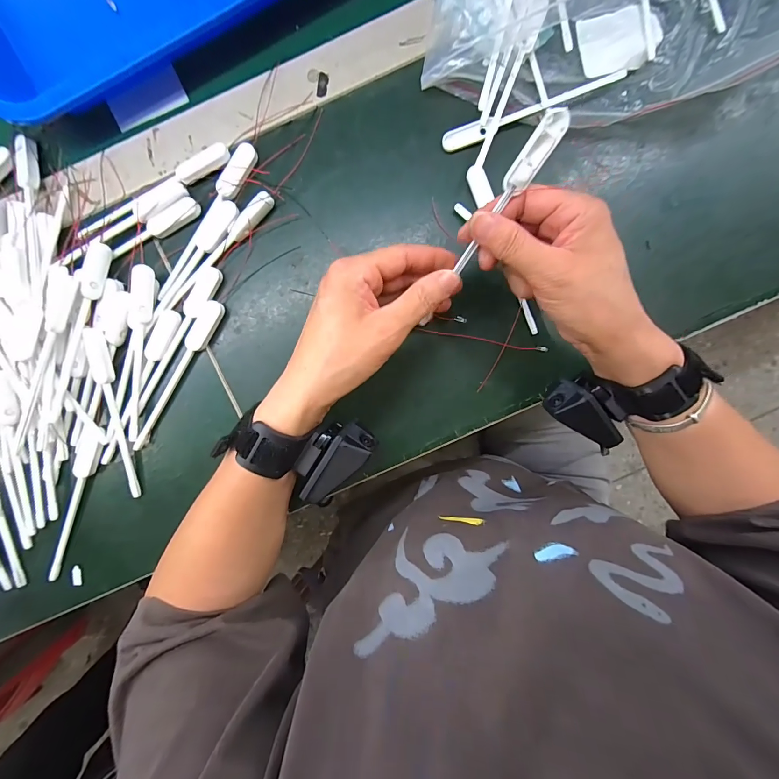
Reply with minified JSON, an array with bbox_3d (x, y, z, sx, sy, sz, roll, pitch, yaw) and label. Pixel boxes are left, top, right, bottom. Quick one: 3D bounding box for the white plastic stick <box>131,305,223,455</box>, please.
[{"bbox_3d":[-0.179,-0.010,0.309,0.015,0.005,0.142,29,94,-3],"label":"white plastic stick"}]

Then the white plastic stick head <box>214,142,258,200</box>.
[{"bbox_3d":[-0.124,-0.176,0.294,0.018,0.007,0.047,29,95,-3],"label":"white plastic stick head"}]

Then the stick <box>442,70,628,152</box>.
[{"bbox_3d":[0.115,-0.221,0.289,0.145,0.010,0.017,-16,95,1],"label":"stick"}]

